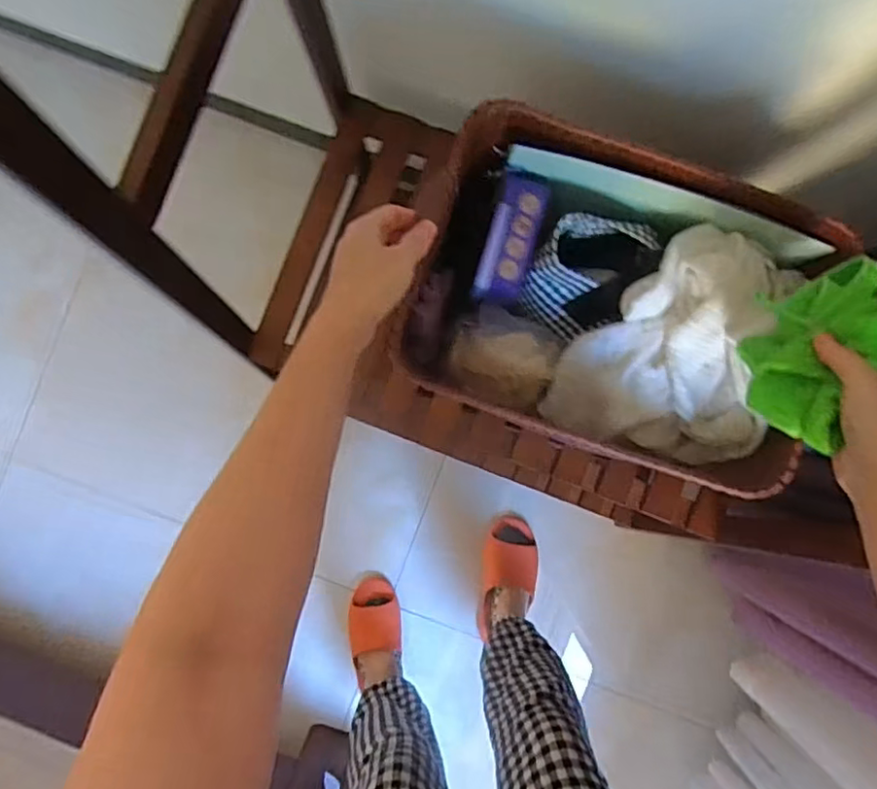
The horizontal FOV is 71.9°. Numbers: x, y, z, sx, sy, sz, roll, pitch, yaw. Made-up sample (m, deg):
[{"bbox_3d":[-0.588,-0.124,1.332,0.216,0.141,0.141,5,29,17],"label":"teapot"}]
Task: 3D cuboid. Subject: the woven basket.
[{"bbox_3d":[0.169,-0.087,0.620,0.381,0.200,0.258,20,92,1],"label":"woven basket"}]

